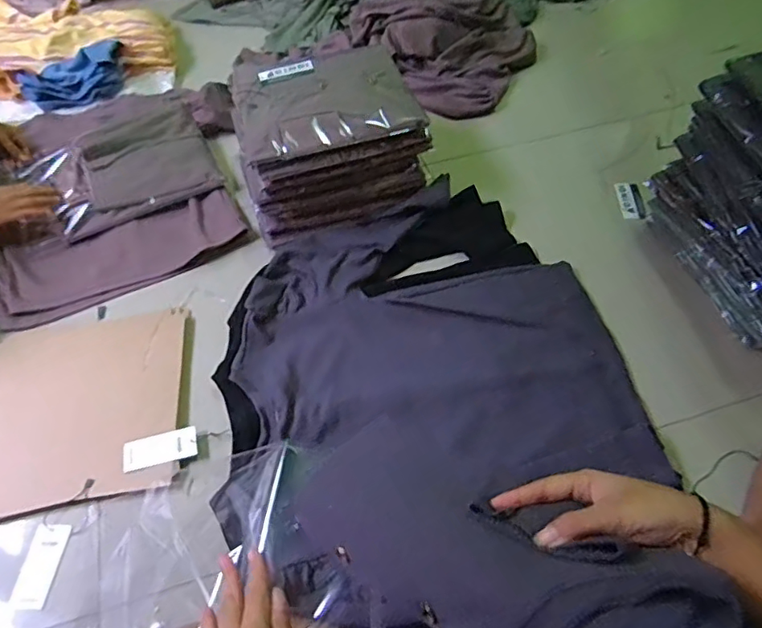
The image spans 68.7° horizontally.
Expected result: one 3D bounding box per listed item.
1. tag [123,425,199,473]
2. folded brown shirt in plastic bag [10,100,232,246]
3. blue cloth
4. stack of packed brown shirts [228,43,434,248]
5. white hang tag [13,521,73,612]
[{"bbox_3d":[-0.275,0.169,0.698,0.089,0.005,0.042,-15,55,-10],"label":"tag"},{"bbox_3d":[-0.470,-0.269,1.011,0.309,0.038,0.264,-27,57,-17],"label":"folded brown shirt in plastic bag"},{"bbox_3d":[-0.639,-0.491,1.170,0.219,0.085,0.082,-18,54,3],"label":"blue cloth"},{"bbox_3d":[-0.085,-0.287,0.930,0.271,0.180,0.256,-12,54,-7],"label":"stack of packed brown shirts"},{"bbox_3d":[-0.384,0.285,0.632,0.040,0.004,0.087,2,56,0],"label":"white hang tag"}]

